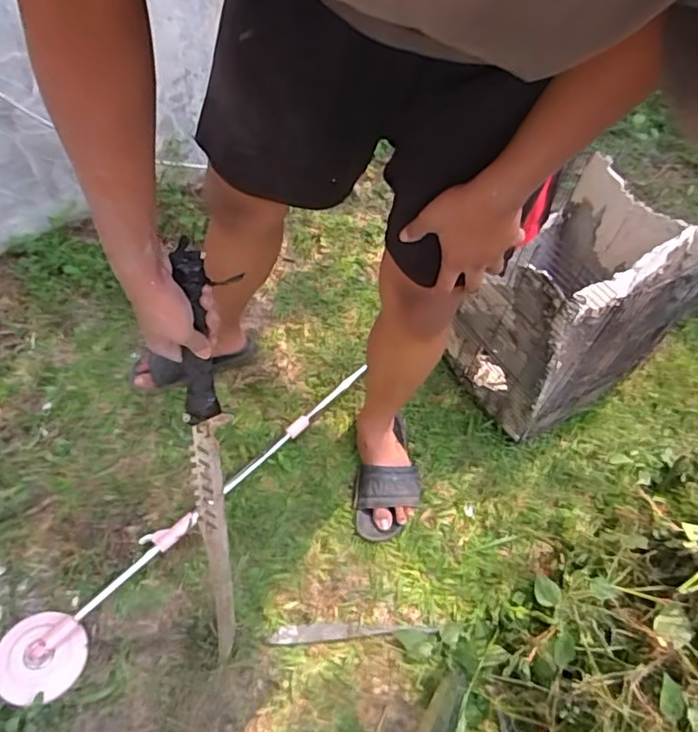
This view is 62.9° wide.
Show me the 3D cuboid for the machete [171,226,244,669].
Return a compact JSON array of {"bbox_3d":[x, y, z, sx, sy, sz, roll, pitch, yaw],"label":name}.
[{"bbox_3d":[-0.164,0.150,0.710,0.055,0.614,0.023,7,29,7],"label":"machete"}]

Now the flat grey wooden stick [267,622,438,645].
[{"bbox_3d":[0.006,0.453,0.980,0.279,0.007,0.029,-3,58,-3],"label":"flat grey wooden stick"}]

